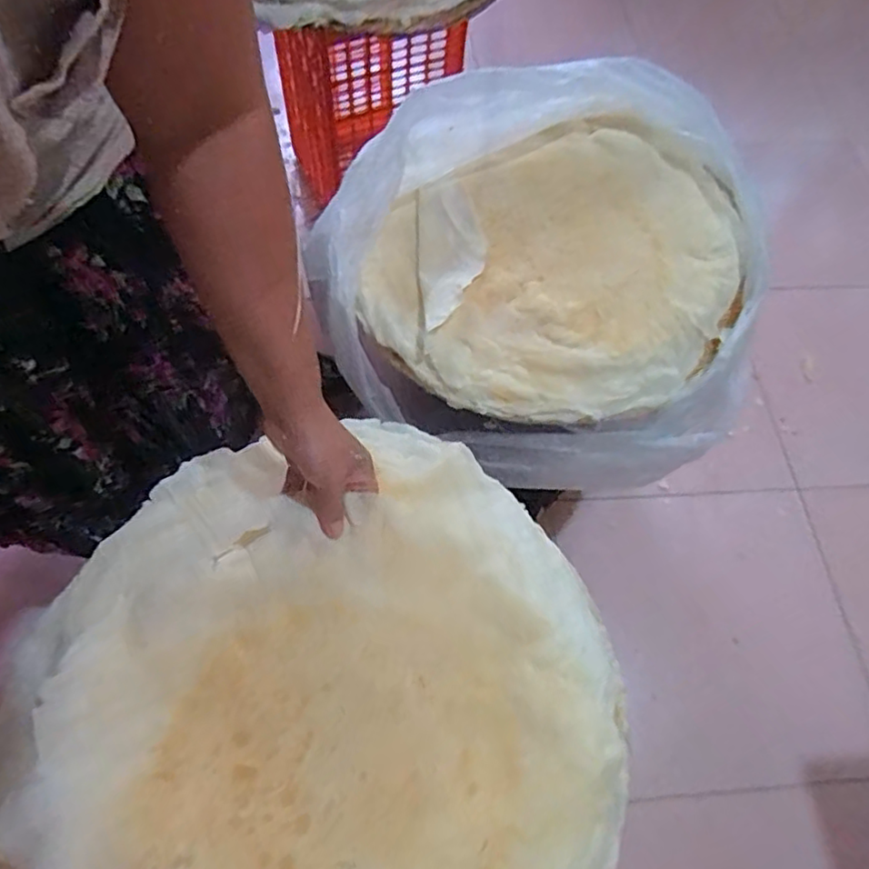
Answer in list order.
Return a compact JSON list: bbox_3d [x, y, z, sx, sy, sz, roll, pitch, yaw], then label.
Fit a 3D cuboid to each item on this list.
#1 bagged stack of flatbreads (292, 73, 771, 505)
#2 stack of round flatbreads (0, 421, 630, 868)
[{"bbox_3d":[0.163,-0.238,0.804,0.490,0.169,0.579,23,65,8],"label":"bagged stack of flatbreads"},{"bbox_3d":[-0.099,0.242,0.529,0.518,0.073,0.524,-2,64,-4],"label":"stack of round flatbreads"}]

